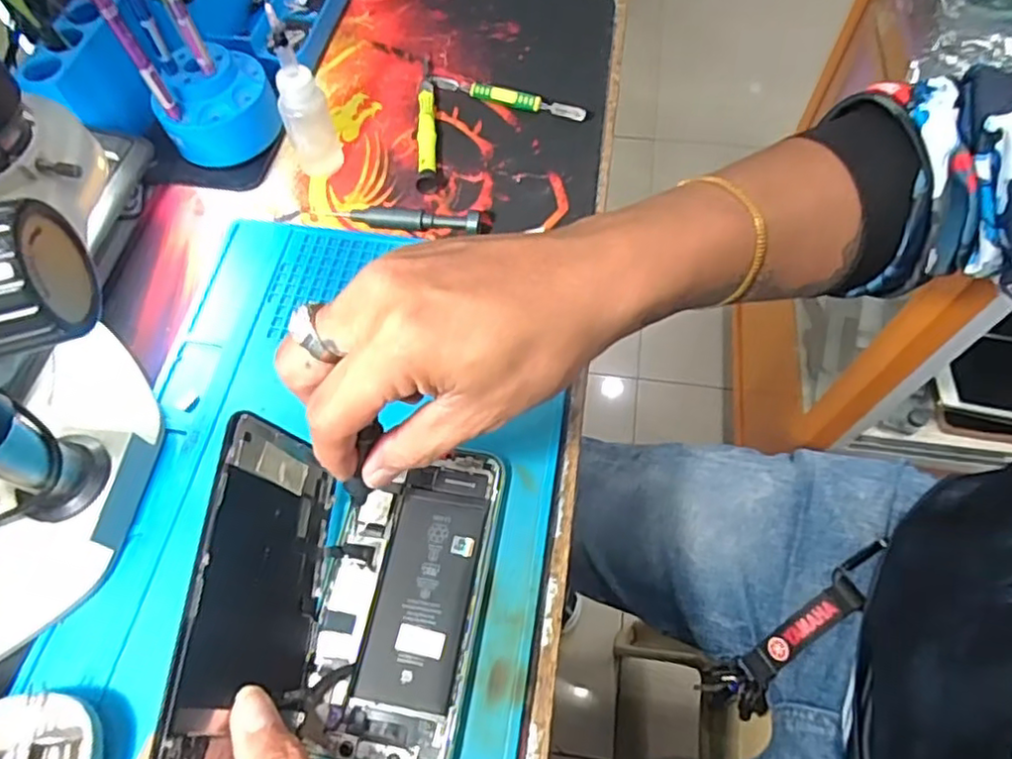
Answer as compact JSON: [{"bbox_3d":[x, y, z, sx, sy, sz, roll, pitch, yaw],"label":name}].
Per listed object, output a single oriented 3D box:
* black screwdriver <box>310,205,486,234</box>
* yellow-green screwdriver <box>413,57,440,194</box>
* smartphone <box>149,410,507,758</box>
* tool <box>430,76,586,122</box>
[{"bbox_3d":[-0.068,-0.104,0.419,0.113,0.014,0.019,6,63,4],"label":"black screwdriver"},{"bbox_3d":[-0.057,-0.184,0.462,0.014,0.013,0.130,-4,63,-2],"label":"yellow-green screwdriver"},{"bbox_3d":[-0.068,0.085,0.285,0.113,0.071,0.151,10,63,6],"label":"smartphone"},{"bbox_3d":[0.001,-0.203,0.468,0.117,0.012,0.014,21,65,11],"label":"tool"}]

